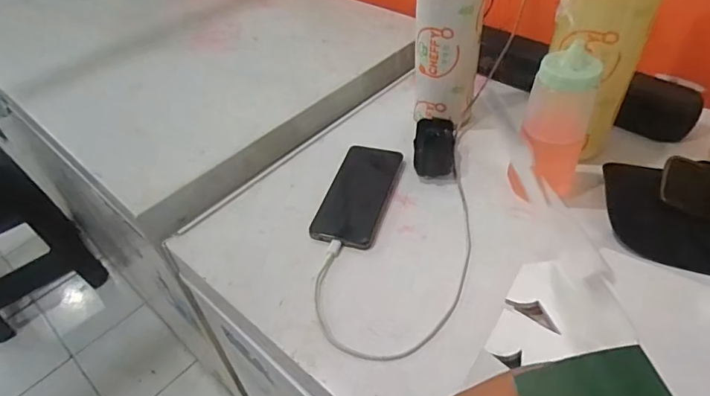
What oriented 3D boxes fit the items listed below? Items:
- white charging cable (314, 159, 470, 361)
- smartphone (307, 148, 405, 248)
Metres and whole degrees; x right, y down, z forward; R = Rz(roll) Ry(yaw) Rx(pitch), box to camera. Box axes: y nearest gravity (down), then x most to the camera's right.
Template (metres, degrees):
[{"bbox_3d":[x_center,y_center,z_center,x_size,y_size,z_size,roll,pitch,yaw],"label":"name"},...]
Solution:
[{"bbox_3d":[0.051,0.058,0.514,0.153,0.008,0.261,15,51,20],"label":"white charging cable"},{"bbox_3d":[0.004,-0.006,0.580,0.077,0.011,0.162,11,49,17],"label":"smartphone"}]

